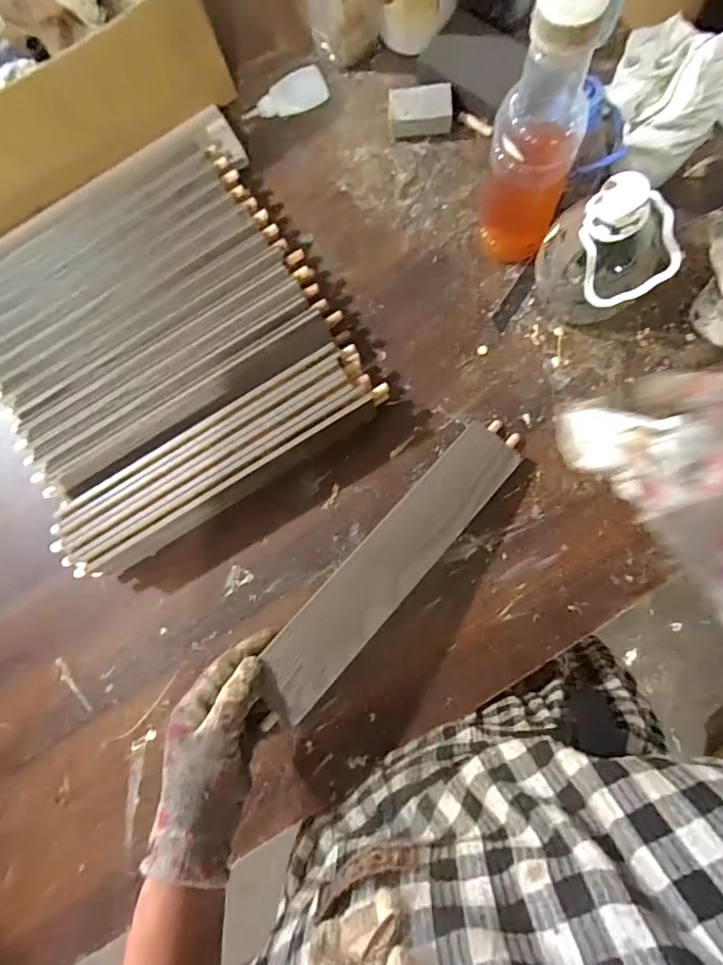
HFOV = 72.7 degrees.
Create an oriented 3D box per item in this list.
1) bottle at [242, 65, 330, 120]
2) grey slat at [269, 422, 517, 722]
[{"bbox_3d":[-0.078,-0.395,0.508,0.088,0.018,0.034,-25,81,2],"label":"bottle"},{"bbox_3d":[0.031,0.057,0.403,0.056,0.011,0.283,41,76,9],"label":"grey slat"}]

